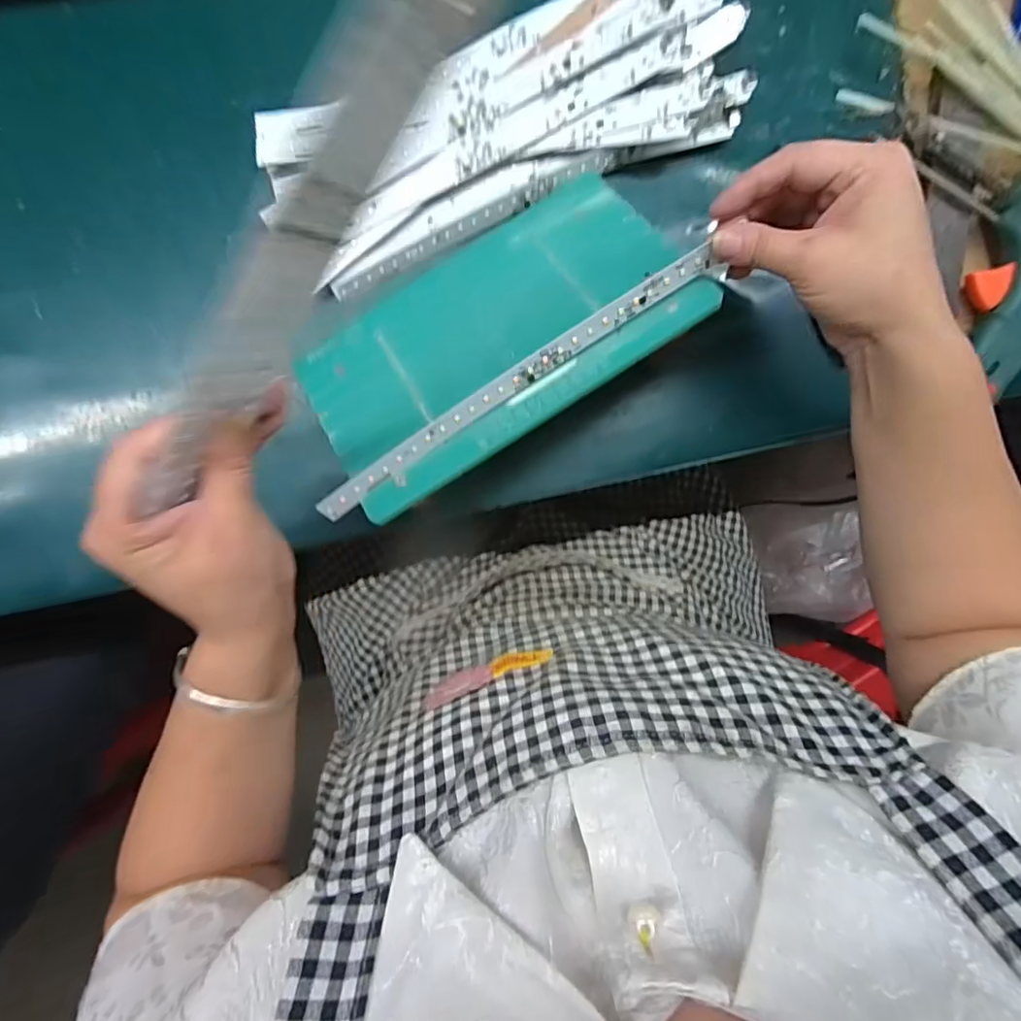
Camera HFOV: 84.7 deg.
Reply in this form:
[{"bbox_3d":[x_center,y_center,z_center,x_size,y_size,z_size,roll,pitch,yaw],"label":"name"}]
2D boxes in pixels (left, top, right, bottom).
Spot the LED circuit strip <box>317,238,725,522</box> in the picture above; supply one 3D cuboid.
[{"bbox_3d":[0.002,-0.072,0.318,0.257,0.006,0.016,-33,119,2],"label":"LED circuit strip"}]

